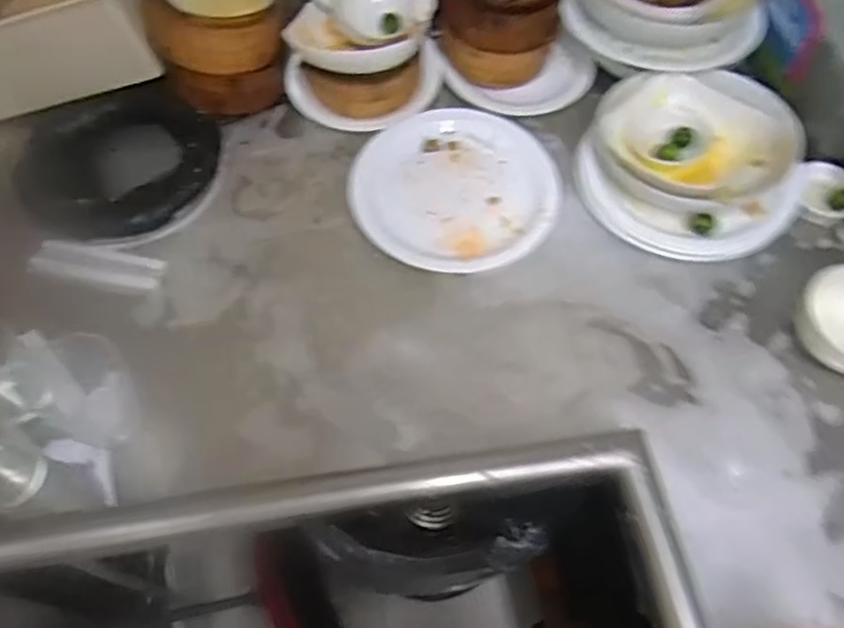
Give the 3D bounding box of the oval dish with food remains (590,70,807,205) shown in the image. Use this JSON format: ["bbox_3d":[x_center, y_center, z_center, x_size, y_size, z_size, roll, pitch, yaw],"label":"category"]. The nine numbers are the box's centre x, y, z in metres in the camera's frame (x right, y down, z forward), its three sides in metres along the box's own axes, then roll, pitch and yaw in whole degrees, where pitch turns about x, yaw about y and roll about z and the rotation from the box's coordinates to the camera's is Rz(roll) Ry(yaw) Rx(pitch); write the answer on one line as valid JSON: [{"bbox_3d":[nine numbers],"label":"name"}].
[{"bbox_3d":[0.298,-0.190,0.732,0.212,0.061,0.164,7,63,4],"label":"oval dish with food remains"}]

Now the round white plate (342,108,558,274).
[{"bbox_3d":[0.037,-0.145,0.748,0.223,0.015,0.217,-26,65,-13],"label":"round white plate"}]

